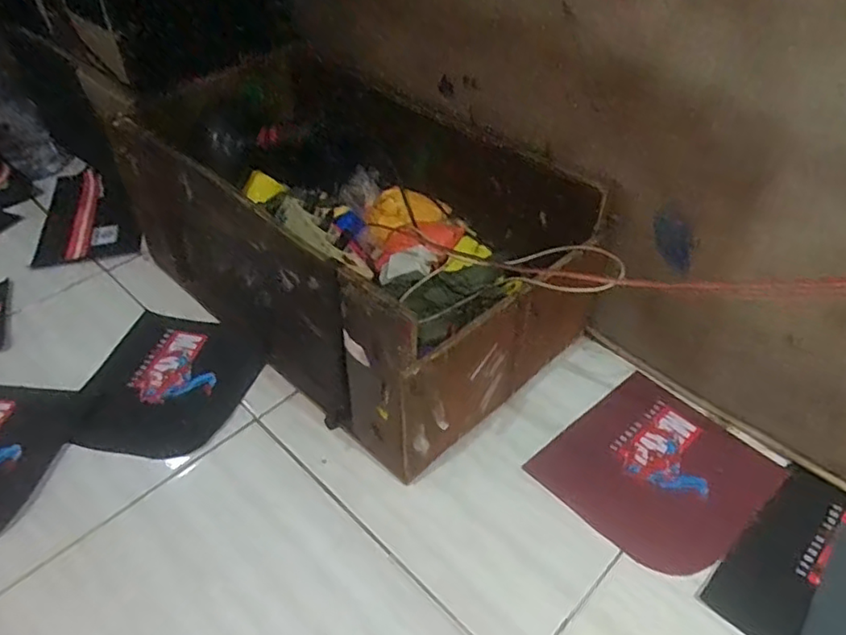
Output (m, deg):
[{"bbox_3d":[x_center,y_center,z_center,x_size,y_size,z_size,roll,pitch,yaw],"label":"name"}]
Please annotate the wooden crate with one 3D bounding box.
[{"bbox_3d":[-0.078,-0.109,0.807,0.345,0.238,0.526,-34,53,-30],"label":"wooden crate"}]

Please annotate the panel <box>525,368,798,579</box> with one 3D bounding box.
[{"bbox_3d":[0.261,0.170,0.689,0.213,0.006,0.196,-31,54,-27],"label":"panel"}]

